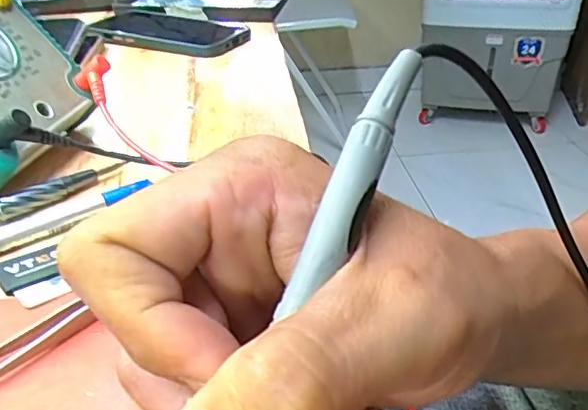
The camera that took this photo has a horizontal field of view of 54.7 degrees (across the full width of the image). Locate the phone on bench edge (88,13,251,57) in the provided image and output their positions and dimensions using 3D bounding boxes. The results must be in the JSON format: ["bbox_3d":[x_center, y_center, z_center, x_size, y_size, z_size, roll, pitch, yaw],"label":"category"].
[{"bbox_3d":[-0.113,-0.169,0.555,0.138,0.016,0.087,14,35,18],"label":"phone on bench edge"}]

